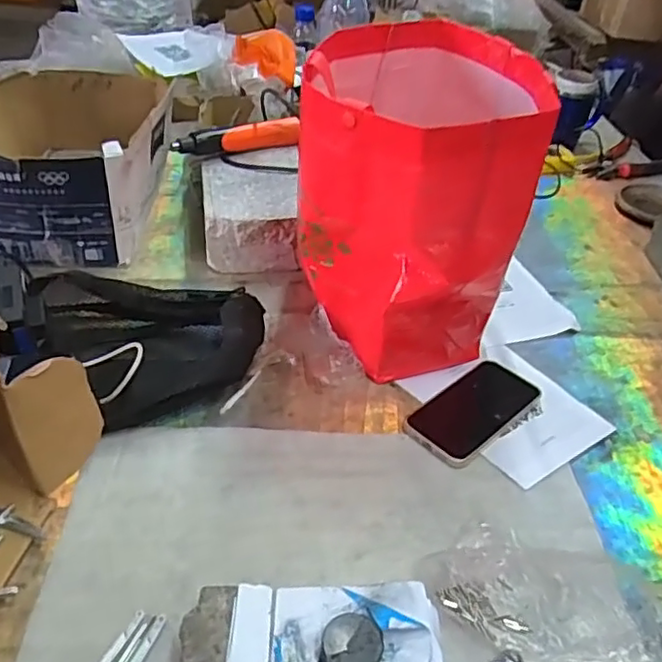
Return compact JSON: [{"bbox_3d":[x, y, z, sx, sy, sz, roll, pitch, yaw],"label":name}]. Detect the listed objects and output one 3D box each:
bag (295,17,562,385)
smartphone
[{"bbox_3d":[0.084,-0.126,0.658,0.210,0.299,0.245,11,38,8],"label":"bag"},{"bbox_3d":[0.144,0.078,0.638,0.152,0.009,0.075,-28,49,-35],"label":"smartphone"}]

